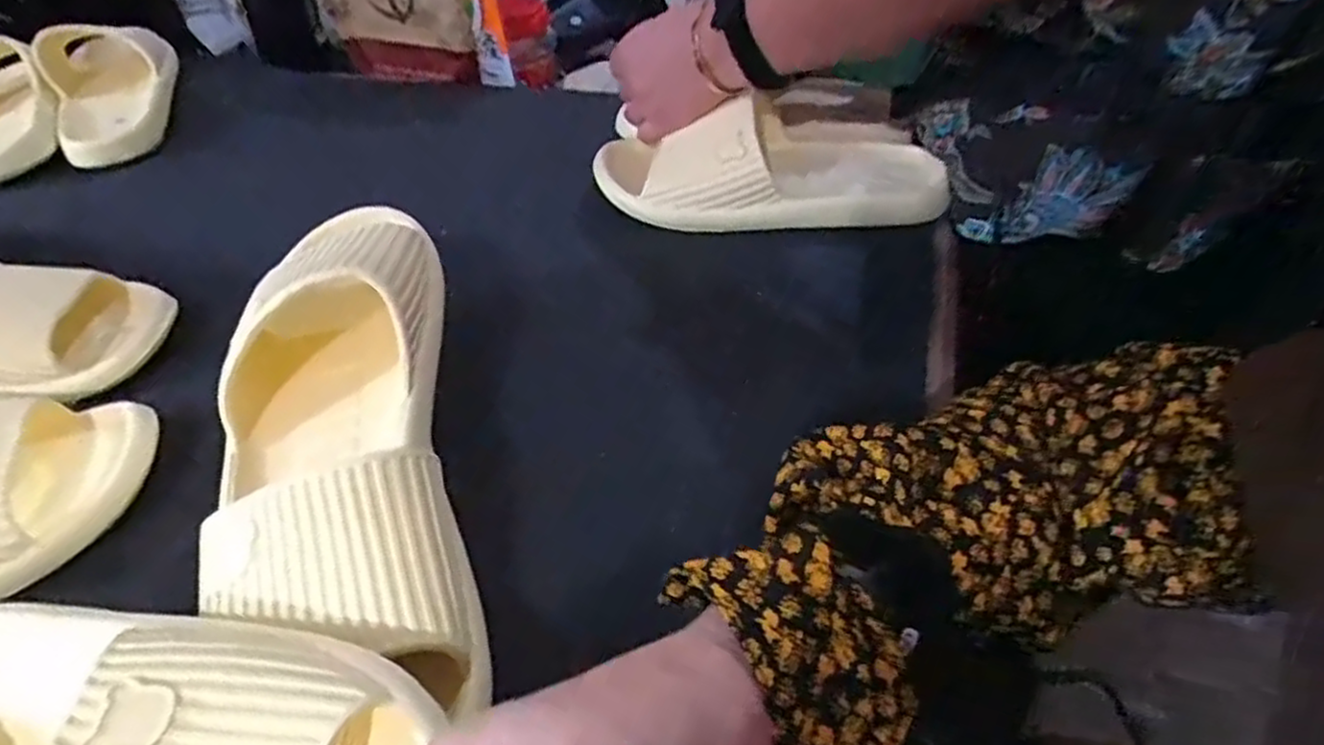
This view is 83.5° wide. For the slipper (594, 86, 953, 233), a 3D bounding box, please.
[{"bbox_3d":[0.073,-0.156,0.531,0.238,0.068,0.094,1,43,4],"label":"slipper"}]

